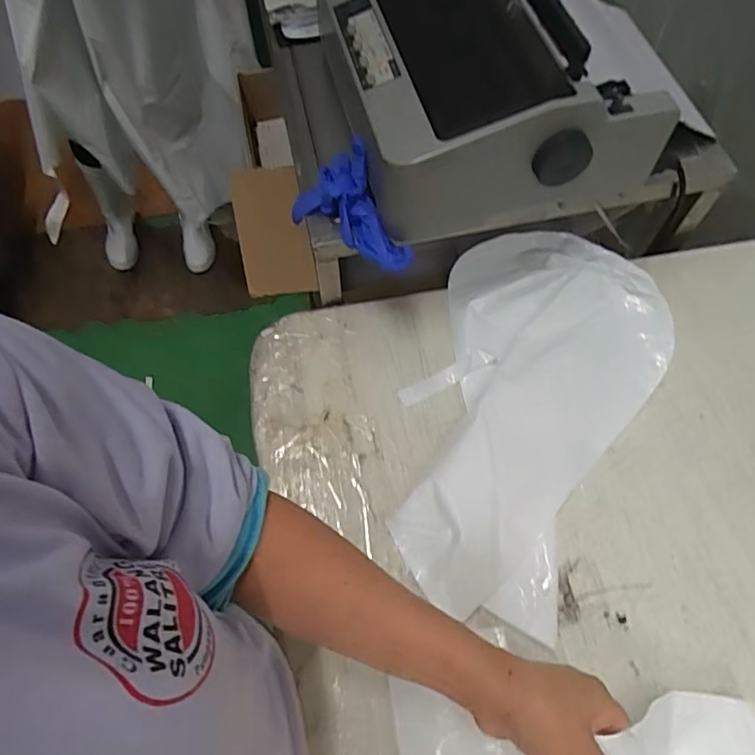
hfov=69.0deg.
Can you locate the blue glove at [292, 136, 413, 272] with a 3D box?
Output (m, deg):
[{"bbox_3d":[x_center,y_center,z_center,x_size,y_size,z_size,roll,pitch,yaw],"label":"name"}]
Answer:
[{"bbox_3d":[-0.018,-0.173,0.542,0.071,0.083,0.145,-41,70,-20],"label":"blue glove"}]

